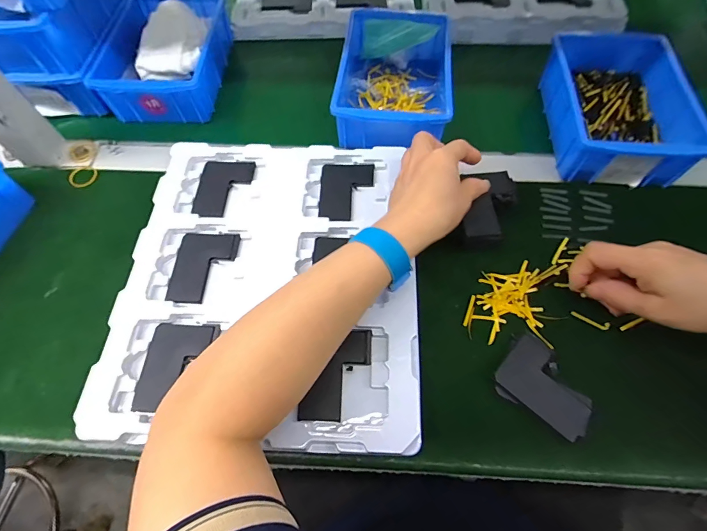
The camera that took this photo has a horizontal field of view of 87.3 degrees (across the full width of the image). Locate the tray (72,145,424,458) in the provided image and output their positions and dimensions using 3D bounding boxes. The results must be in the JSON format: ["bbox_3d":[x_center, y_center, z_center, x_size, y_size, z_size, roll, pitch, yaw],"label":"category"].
[{"bbox_3d":[-0.081,0.001,0.364,0.280,0.021,0.320,1,63,2],"label":"tray"}]

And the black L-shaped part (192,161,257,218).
[{"bbox_3d":[-0.147,-0.088,0.421,0.060,0.006,0.078,2,63,3],"label":"black L-shaped part"}]

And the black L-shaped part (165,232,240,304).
[{"bbox_3d":[-0.151,0.001,0.375,0.061,0.005,0.079,1,63,2],"label":"black L-shaped part"}]

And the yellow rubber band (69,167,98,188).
[{"bbox_3d":[-0.330,-0.109,0.451,0.032,0.004,0.033,-15,64,-6],"label":"yellow rubber band"}]

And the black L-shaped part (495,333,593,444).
[{"bbox_3d":[0.166,0.104,0.320,0.074,0.011,0.060,37,70,18],"label":"black L-shaped part"}]

